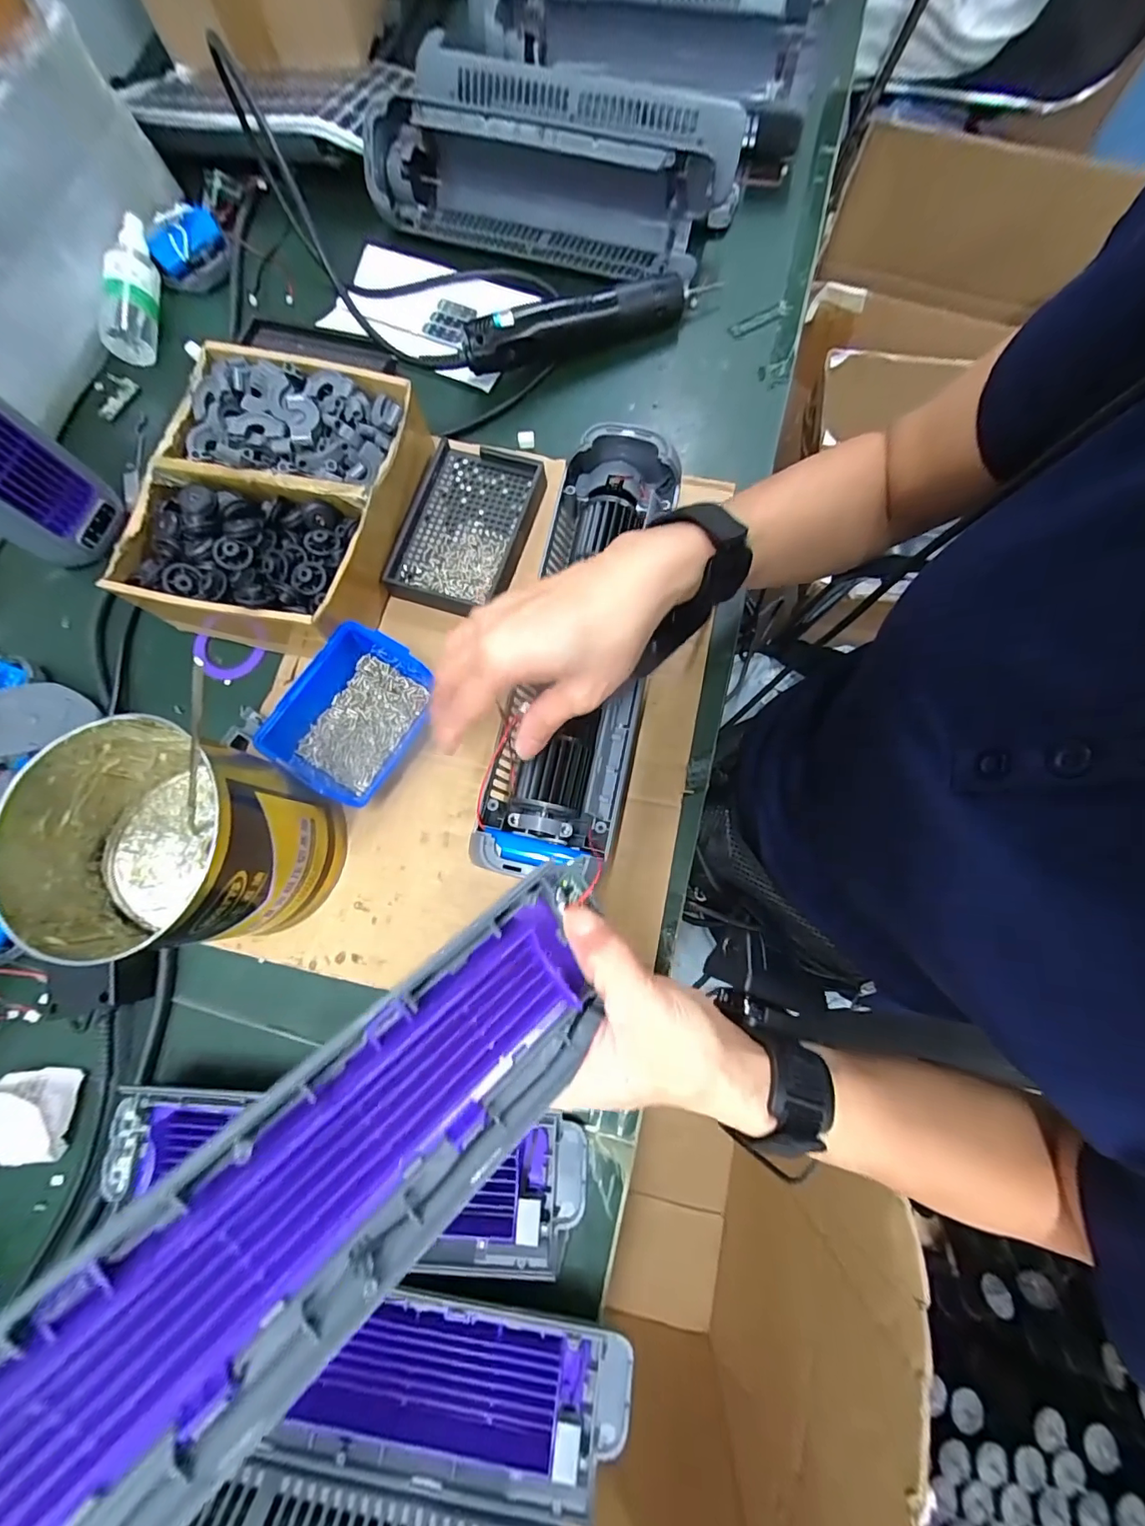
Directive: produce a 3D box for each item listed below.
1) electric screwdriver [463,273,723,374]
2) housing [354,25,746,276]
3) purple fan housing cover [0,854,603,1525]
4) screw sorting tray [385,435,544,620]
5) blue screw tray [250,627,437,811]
[{"bbox_3d":[0.017,-0.390,0.449,0.231,0.044,0.029,-23,76,-3],"label":"electric screwdriver"},{"bbox_3d":[-0.016,-0.560,0.479,0.334,0.077,0.164,11,77,5],"label":"housing"},{"bbox_3d":[-0.075,0.134,0.173,0.269,0.045,0.075,-37,78,-30],"label":"purple fan housing cover"},{"bbox_3d":[-0.087,-0.190,0.411,0.091,0.024,0.143,19,78,7],"label":"screw sorting tray"},{"bbox_3d":[-0.154,-0.033,0.362,0.086,0.044,0.111,28,79,9],"label":"blue screw tray"}]

